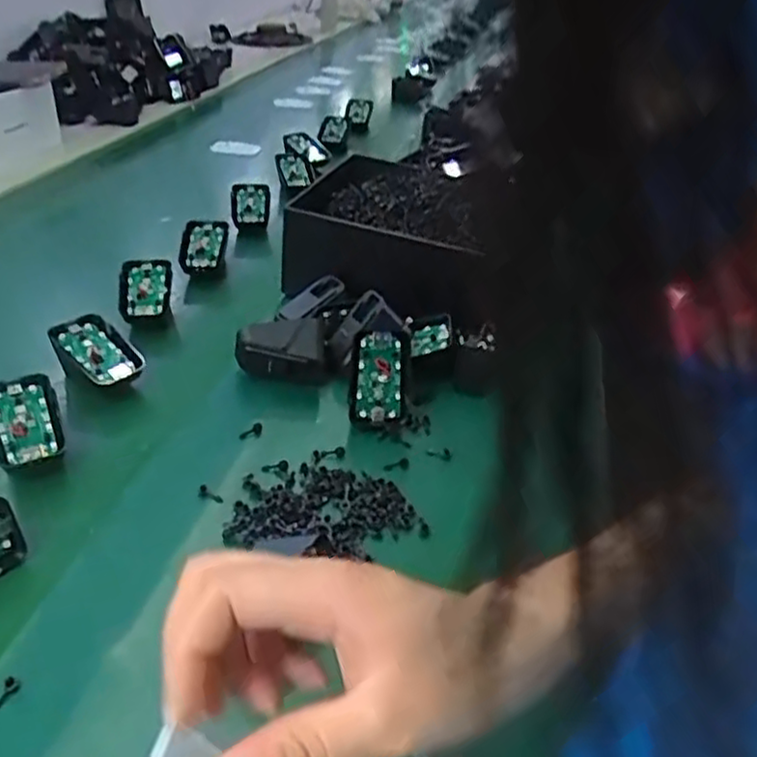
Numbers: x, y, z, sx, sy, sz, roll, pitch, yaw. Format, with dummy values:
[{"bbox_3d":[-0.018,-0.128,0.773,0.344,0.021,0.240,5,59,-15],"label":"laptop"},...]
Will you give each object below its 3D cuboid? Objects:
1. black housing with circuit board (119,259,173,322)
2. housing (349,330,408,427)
[{"bbox_3d":[-0.207,-0.078,0.637,0.045,0.014,0.064,-3,64,-18],"label":"black housing with circuit board"},{"bbox_3d":[0.000,0.000,0.520,0.040,0.068,0.009,5,7,-7],"label":"housing"}]

